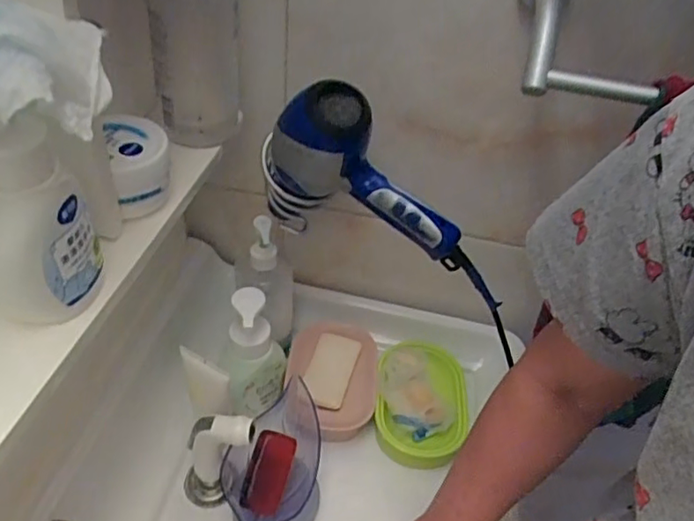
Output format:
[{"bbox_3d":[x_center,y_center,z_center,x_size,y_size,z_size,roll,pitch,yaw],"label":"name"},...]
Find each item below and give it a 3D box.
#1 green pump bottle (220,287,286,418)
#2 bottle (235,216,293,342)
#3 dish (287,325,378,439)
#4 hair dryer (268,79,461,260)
[{"bbox_3d":[-0.101,0.099,0.633,0.065,0.143,0.058,3,42,-4],"label":"green pump bottle"},{"bbox_3d":[-0.091,0.040,0.668,0.055,0.179,0.058,23,44,18],"label":"bottle"},{"bbox_3d":[-0.018,0.142,0.696,0.108,0.029,0.163,5,41,-1],"label":"dish"},{"bbox_3d":[0.014,-0.089,0.556,0.199,0.149,0.074,12,42,6],"label":"hair dryer"}]

